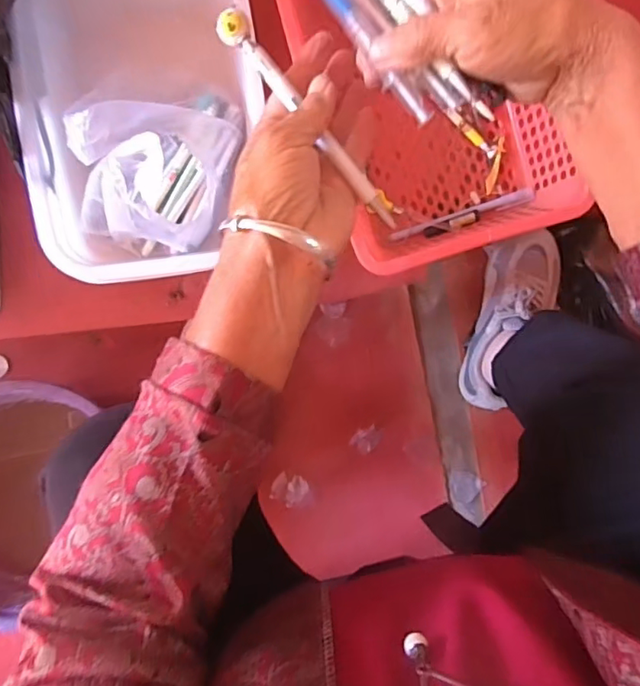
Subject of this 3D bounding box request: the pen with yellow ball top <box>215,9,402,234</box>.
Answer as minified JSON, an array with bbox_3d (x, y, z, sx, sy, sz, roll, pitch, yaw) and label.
[{"bbox_3d":[-0.006,-0.122,0.304,0.015,0.010,0.147,-40,92,-1],"label":"pen with yellow ball top"}]

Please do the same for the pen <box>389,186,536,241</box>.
[{"bbox_3d":[0.147,-0.134,0.577,0.153,0.014,0.013,-17,92,-1],"label":"pen"}]

